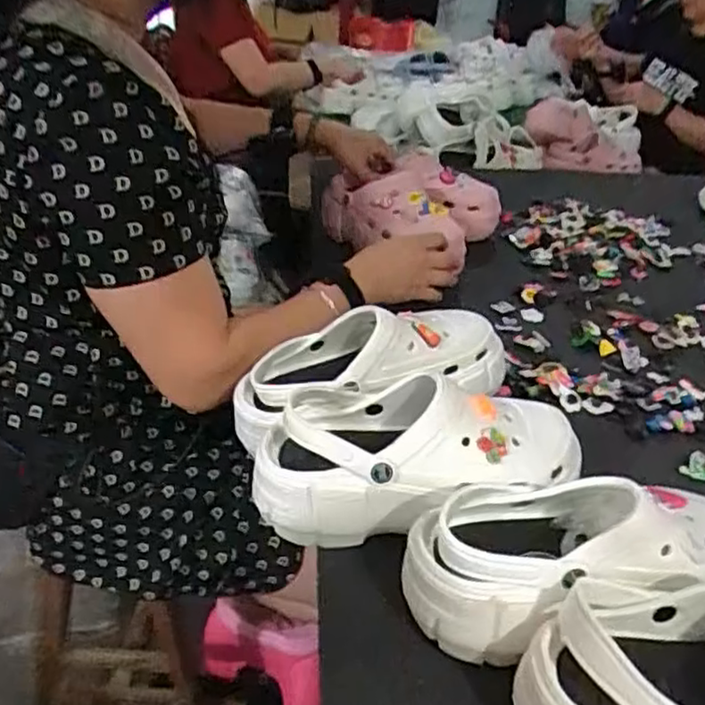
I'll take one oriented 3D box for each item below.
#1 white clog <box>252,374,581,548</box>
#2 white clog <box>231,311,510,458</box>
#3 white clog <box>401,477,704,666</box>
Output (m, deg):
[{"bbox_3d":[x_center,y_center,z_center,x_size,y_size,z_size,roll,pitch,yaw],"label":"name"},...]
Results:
[{"bbox_3d":[0.051,0.080,0.550,0.253,0.100,0.101,3,32,-3],"label":"white clog"},{"bbox_3d":[0.017,0.010,0.648,0.258,0.091,0.096,-8,34,-18],"label":"white clog"},{"bbox_3d":[0.156,0.125,0.463,0.245,0.088,0.097,-11,35,-7],"label":"white clog"}]

